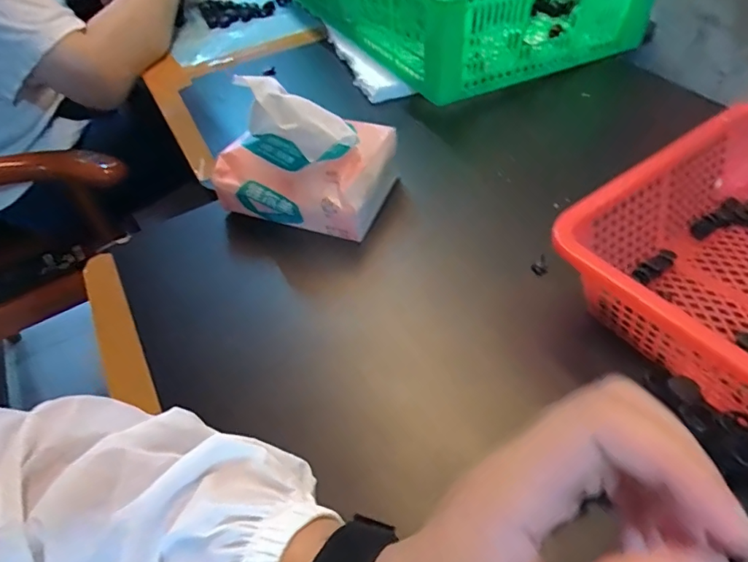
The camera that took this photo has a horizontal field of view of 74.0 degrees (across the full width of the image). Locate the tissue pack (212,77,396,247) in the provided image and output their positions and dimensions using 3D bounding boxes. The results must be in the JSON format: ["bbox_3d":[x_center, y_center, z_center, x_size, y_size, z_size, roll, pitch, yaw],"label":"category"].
[{"bbox_3d":[-0.061,-0.105,0.415,0.141,0.103,0.088,10,50,14],"label":"tissue pack"}]

